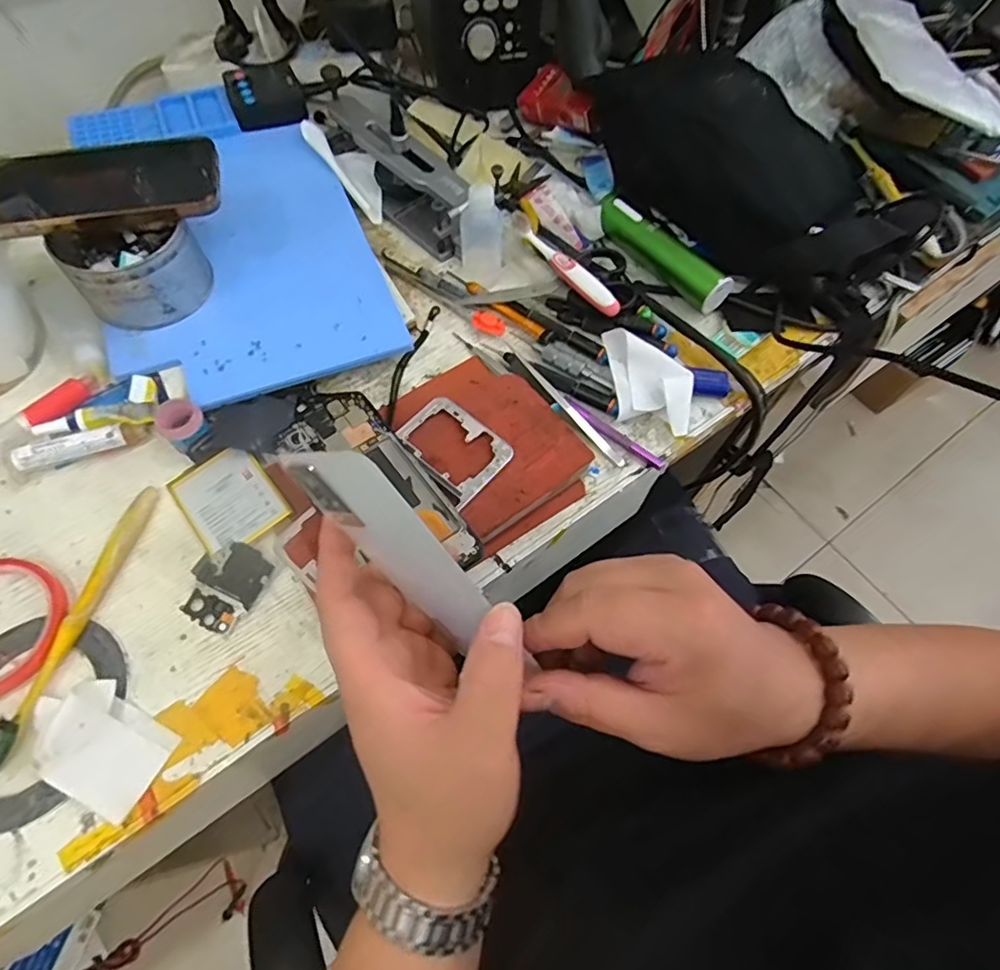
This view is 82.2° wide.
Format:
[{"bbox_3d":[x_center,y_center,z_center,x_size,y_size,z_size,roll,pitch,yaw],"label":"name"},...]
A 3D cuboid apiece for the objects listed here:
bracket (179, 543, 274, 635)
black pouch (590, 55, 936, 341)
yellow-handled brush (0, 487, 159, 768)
[{"bbox_3d":[-0.184,0.065,0.382,0.048,0.006,0.055,26,65,11],"label":"bracket"},{"bbox_3d":[0.235,-0.301,0.526,0.320,0.072,0.158,34,67,14],"label":"black pouch"},{"bbox_3d":[-0.268,0.081,0.359,0.013,0.024,0.183,12,63,4],"label":"yellow-handled brush"}]

